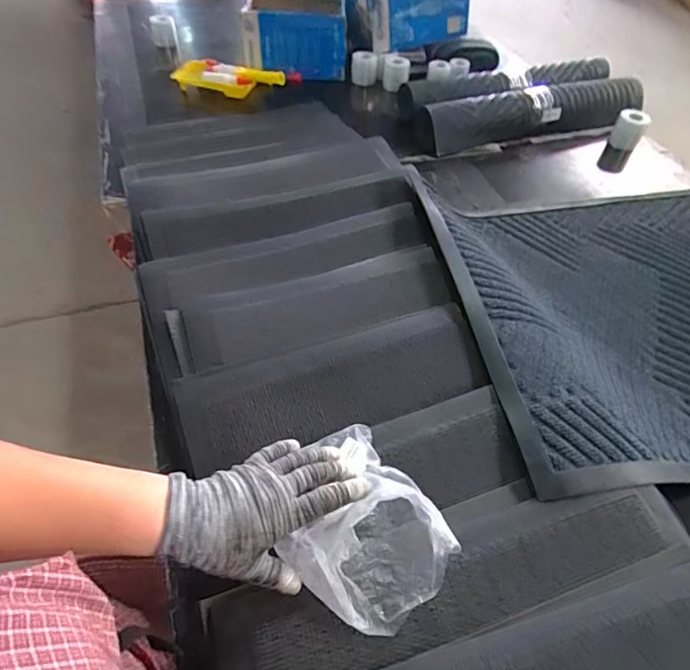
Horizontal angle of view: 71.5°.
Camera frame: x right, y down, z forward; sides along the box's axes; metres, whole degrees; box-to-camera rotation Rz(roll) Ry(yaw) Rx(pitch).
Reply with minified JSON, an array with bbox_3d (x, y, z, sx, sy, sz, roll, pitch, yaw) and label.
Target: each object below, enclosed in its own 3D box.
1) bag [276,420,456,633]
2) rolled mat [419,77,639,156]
[{"bbox_3d":[0.015,0.181,0.448,0.133,0.093,0.163,-27,62,-19],"label":"bag"},{"bbox_3d":[0.408,-0.471,1.047,0.495,0.104,0.095,-15,54,-12],"label":"rolled mat"}]

